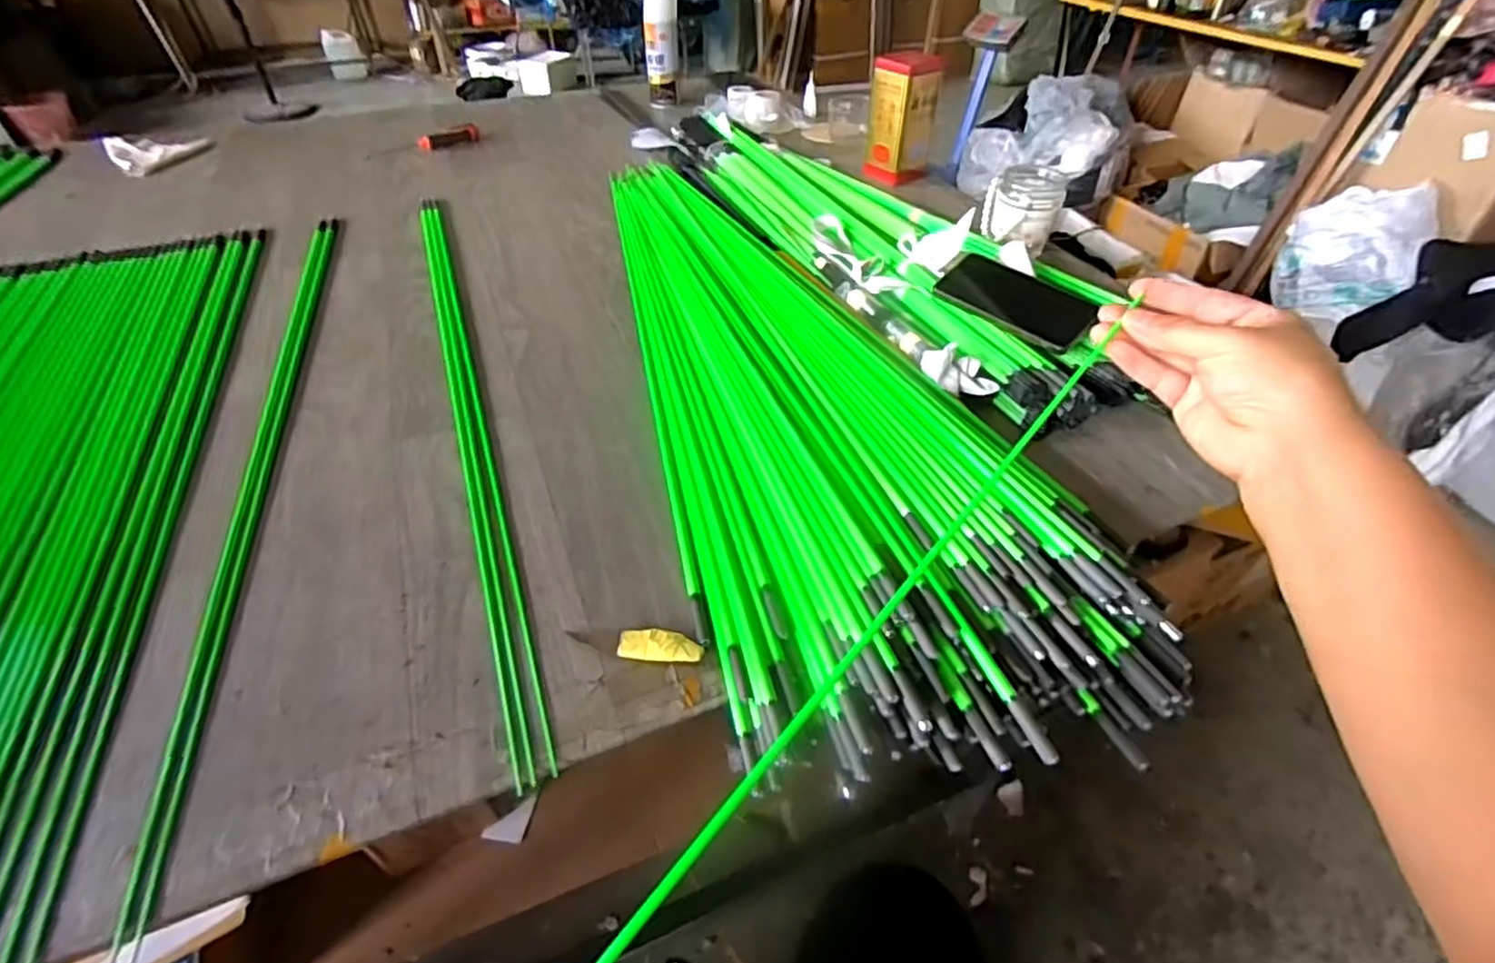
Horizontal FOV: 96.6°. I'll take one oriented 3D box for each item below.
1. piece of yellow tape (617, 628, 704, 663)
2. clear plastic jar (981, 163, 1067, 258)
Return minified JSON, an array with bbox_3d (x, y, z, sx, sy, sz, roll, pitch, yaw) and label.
[{"bbox_3d":[-0.060,0.115,0.465,0.058,0.006,0.023,5,45,9],"label":"piece of yellow tape"},{"bbox_3d":[0.362,-0.357,0.885,0.093,0.092,0.086,10,46,14],"label":"clear plastic jar"}]

